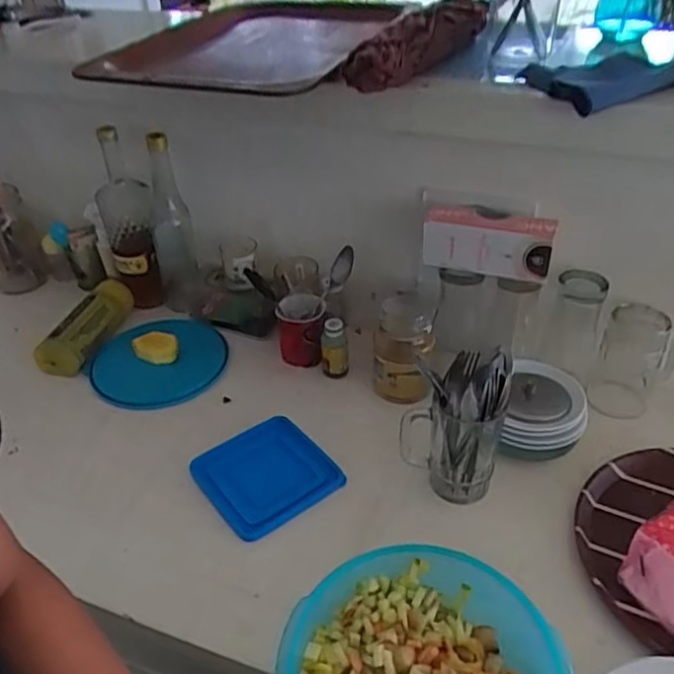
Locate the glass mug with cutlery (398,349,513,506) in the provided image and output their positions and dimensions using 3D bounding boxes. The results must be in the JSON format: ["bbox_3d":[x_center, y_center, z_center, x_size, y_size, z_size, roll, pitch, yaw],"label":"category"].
[{"bbox_3d":[0.126,0.093,0.689,0.103,0.166,0.073,8,38,14],"label":"glass mug with cutlery"}]

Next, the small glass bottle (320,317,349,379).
[{"bbox_3d":[-0.003,0.023,0.860,0.035,0.093,0.033,-4,37,-2],"label":"small glass bottle"}]

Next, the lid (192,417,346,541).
[{"bbox_3d":[-0.082,0.156,0.735,0.133,0.016,0.137,-30,43,-26],"label":"lid"}]

